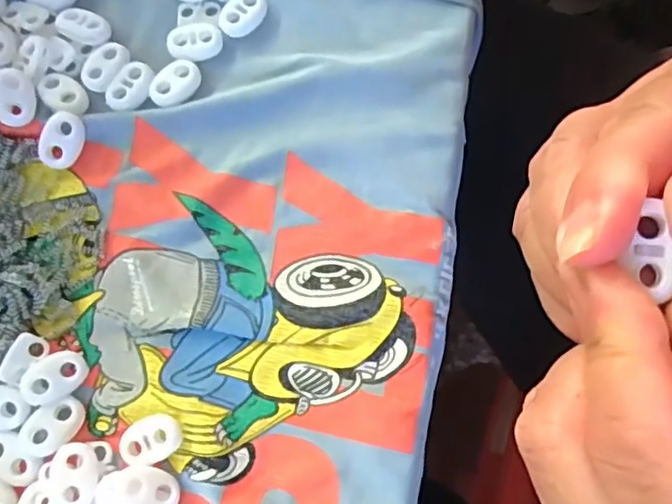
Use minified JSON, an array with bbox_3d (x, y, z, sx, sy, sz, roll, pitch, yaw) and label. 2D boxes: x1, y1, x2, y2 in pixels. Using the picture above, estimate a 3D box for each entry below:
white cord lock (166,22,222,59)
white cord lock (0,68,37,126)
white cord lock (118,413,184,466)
[{"bbox_3d":[-0.058,-0.086,0.253,0.022,0.004,0.015,-4,76,0],"label":"white cord lock"},{"bbox_3d":[-0.126,-0.061,0.241,0.015,0.005,0.021,-18,76,-4],"label":"white cord lock"},{"bbox_3d":[-0.064,0.064,0.212,0.022,0.004,0.015,-25,77,-5],"label":"white cord lock"}]

